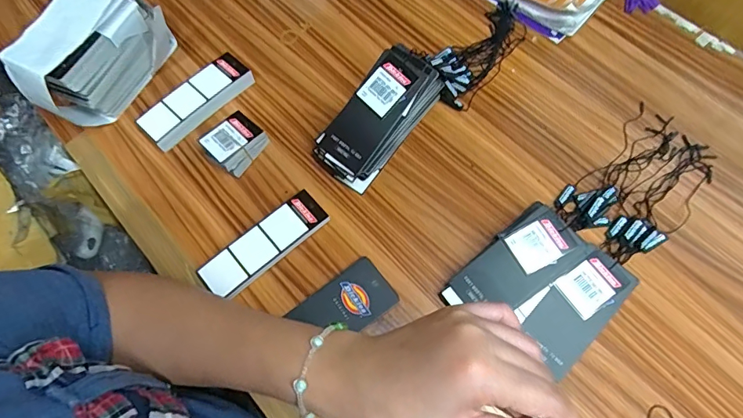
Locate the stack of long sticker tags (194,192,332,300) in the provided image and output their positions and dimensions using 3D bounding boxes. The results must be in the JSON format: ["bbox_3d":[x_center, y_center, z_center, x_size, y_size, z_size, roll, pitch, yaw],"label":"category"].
[{"bbox_3d":[-0.095,0.033,0.399,0.119,0.018,0.037,-39,71,-14],"label":"stack of long sticker tags"}]

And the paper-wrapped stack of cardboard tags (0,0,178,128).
[{"bbox_3d":[-0.265,-0.149,0.433,0.057,0.106,0.142,25,70,12],"label":"paper-wrapped stack of cardboard tags"}]

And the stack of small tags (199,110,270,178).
[{"bbox_3d":[-0.132,-0.062,0.432,0.039,0.036,0.050,37,73,16],"label":"stack of small tags"}]

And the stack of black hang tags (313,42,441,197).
[{"bbox_3d":[0.007,-0.087,0.417,0.058,0.077,0.129,39,73,16],"label":"stack of black hang tags"}]

